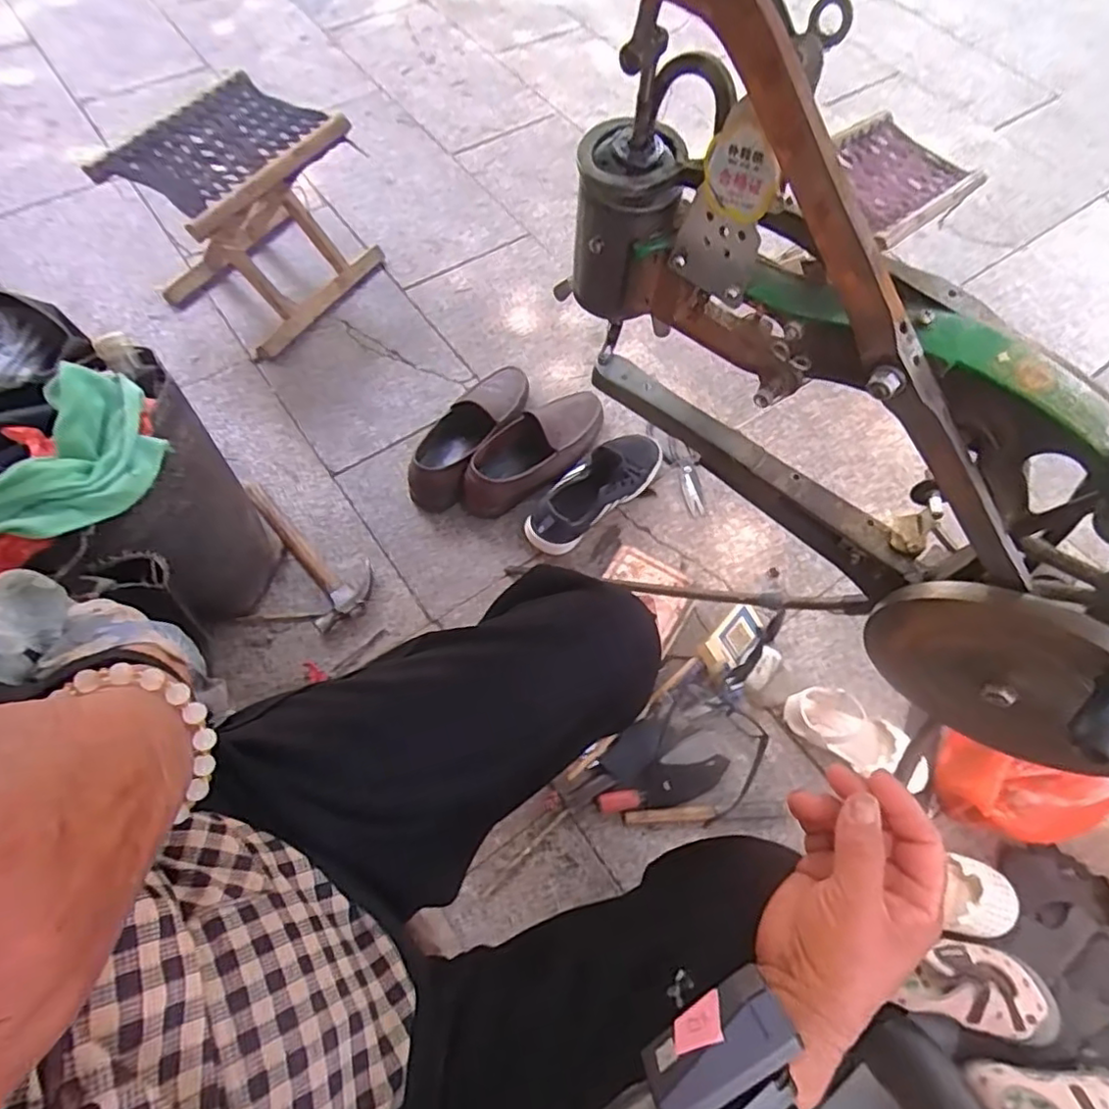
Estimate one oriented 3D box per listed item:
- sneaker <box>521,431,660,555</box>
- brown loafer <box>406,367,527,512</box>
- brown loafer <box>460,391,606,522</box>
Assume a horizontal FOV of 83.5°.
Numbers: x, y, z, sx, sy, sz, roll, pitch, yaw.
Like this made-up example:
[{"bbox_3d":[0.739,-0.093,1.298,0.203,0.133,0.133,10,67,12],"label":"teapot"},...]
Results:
[{"bbox_3d":[0.067,-0.105,0.949,0.267,0.116,0.087,-39,73,-19],"label":"sneaker"},{"bbox_3d":[-0.136,-0.198,1.020,0.108,0.091,0.298,32,67,11],"label":"brown loafer"},{"bbox_3d":[-0.030,-0.162,1.007,0.287,0.083,0.112,-37,72,-18],"label":"brown loafer"}]

